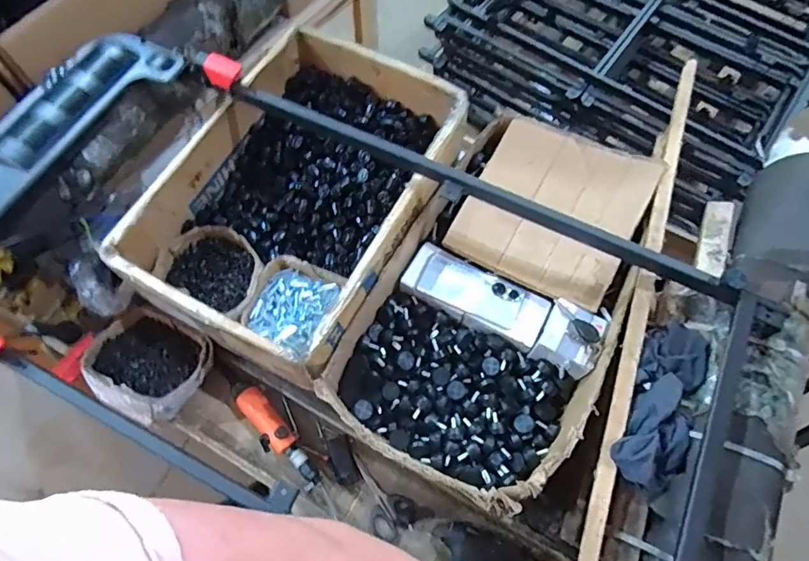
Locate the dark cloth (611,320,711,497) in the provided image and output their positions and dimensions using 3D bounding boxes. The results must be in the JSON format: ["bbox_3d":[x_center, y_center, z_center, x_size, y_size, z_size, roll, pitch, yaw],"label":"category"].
[{"bbox_3d":[0.325,0.146,0.624,0.084,0.050,0.230,27,68,13],"label":"dark cloth"}]

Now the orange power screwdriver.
[{"bbox_3d":[-0.205,0.242,0.791,0.046,0.041,0.205,-37,70,-15],"label":"orange power screwdriver"}]

